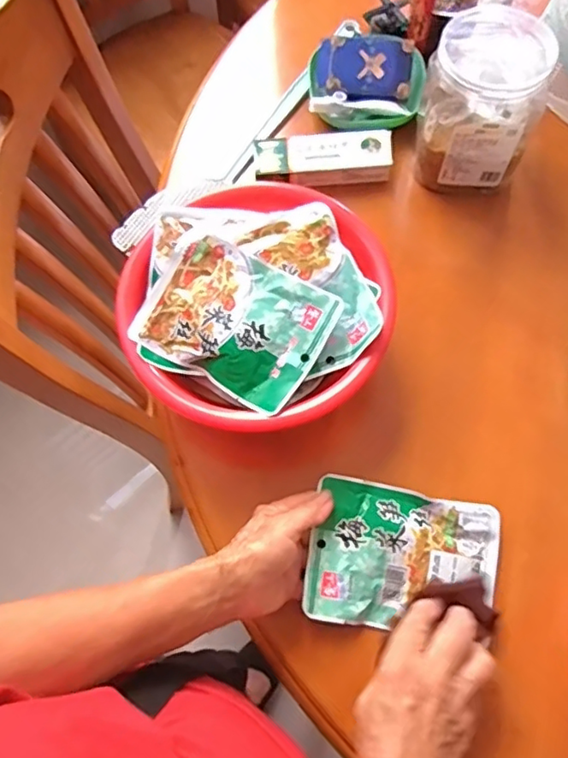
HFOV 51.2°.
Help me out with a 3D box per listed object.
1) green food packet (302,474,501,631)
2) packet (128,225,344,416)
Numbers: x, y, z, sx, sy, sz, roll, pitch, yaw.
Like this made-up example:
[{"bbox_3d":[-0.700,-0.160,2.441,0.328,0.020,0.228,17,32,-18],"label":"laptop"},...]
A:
[{"bbox_3d":[0.097,0.144,0.475,0.146,0.018,0.107,8,69,5],"label":"green food packet"},{"bbox_3d":[-0.040,-0.051,0.491,0.151,0.028,0.110,29,72,12],"label":"packet"}]

